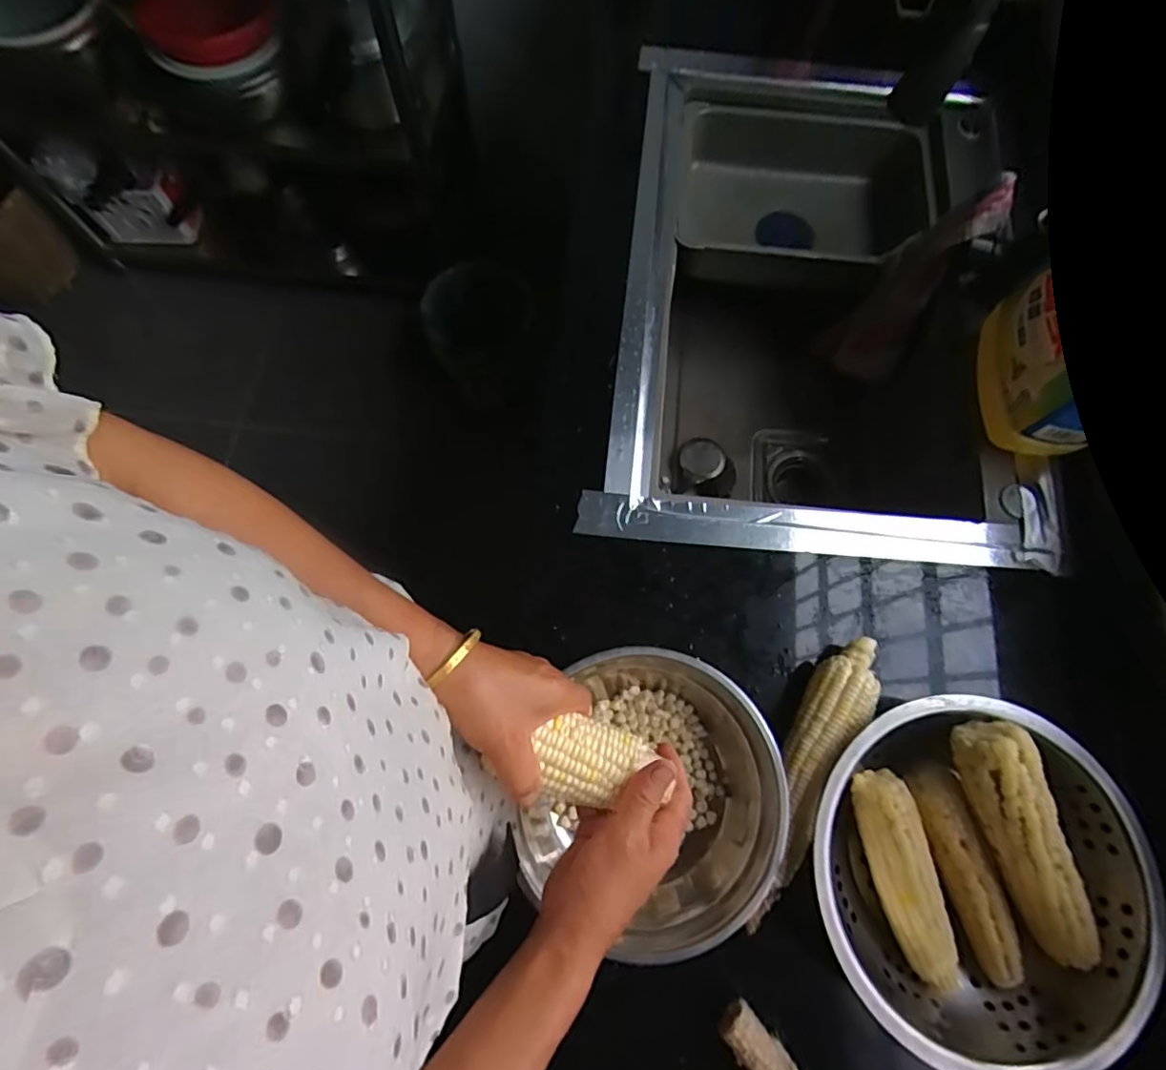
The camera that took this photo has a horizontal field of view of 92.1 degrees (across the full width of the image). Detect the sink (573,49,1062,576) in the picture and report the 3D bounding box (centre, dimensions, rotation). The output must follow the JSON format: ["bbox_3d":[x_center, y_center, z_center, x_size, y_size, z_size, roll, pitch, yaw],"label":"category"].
[{"bbox_3d":[0.274,-0.278,0.795,0.469,0.260,0.691,5,72,0],"label":"sink"}]

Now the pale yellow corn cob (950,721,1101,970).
[{"bbox_3d":[0.361,0.253,0.454,0.049,0.040,0.194,-19,87,-8],"label":"pale yellow corn cob"}]

